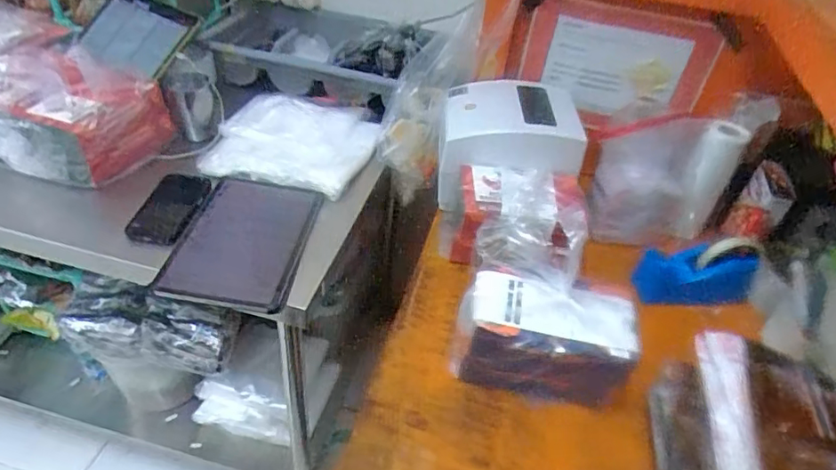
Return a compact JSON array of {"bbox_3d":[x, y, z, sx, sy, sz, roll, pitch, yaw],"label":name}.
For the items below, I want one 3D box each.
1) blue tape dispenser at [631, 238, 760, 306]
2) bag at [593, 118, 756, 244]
[{"bbox_3d":[0.412,0.053,0.816,0.168,0.108,0.055,6,41,-1],"label":"blue tape dispenser"},{"bbox_3d":[0.372,-0.075,0.850,0.207,0.186,0.081,16,42,9],"label":"bag"}]

